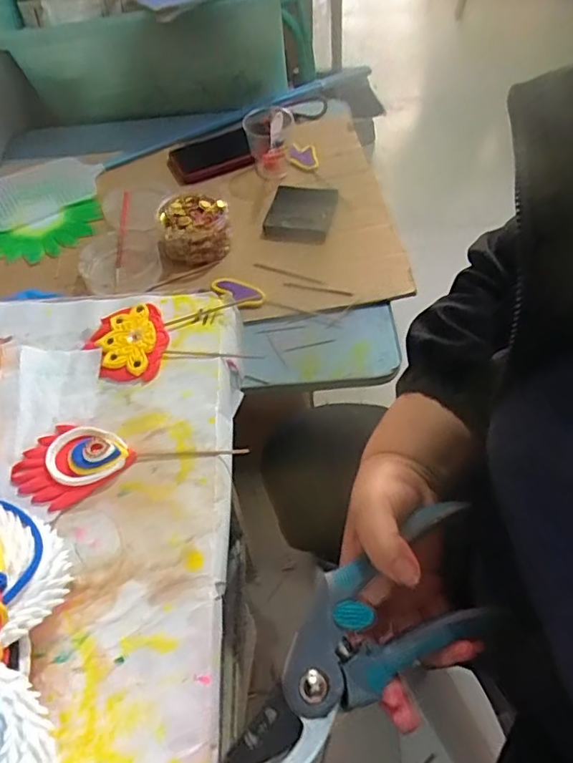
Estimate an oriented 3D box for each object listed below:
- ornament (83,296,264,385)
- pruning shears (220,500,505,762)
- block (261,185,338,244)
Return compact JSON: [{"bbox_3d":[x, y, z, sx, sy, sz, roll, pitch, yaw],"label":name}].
[{"bbox_3d":[-0.104,-0.039,0.503,0.144,0.014,0.078,-10,55,-3],"label":"ornament"},{"bbox_3d":[0.046,0.147,0.316,0.191,0.025,0.075,-37,61,-19],"label":"pruning shears"},{"bbox_3d":[0.021,-0.249,0.832,0.090,0.020,0.114,9,56,10],"label":"block"}]

